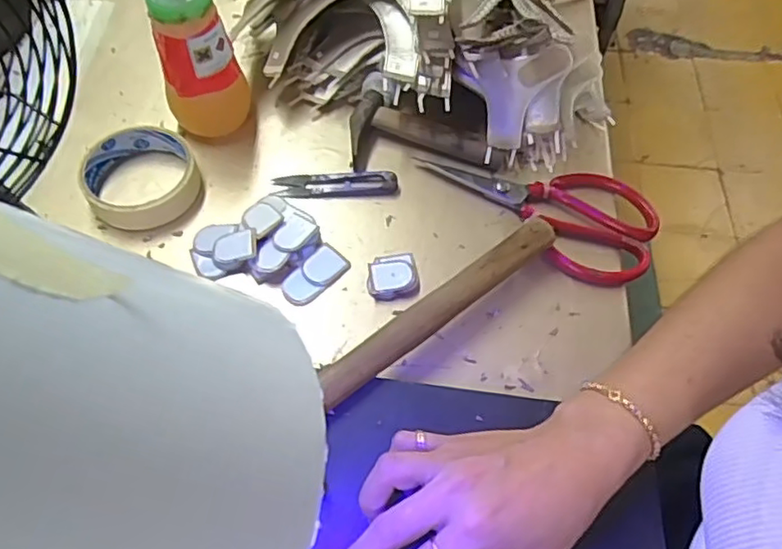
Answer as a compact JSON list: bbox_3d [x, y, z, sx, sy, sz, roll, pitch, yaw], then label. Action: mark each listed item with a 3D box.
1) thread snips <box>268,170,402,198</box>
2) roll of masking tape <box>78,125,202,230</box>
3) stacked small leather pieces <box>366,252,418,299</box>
[{"bbox_3d":[-0.045,-0.075,0.507,0.098,0.011,0.024,-2,59,-5],"label":"thread snips"},{"bbox_3d":[-0.197,-0.077,0.489,0.086,0.024,0.089,1,59,-2],"label":"roll of masking tape"},{"bbox_3d":[0.001,0.000,0.462,0.036,0.011,0.037,-3,60,-5],"label":"stacked small leather pieces"}]

